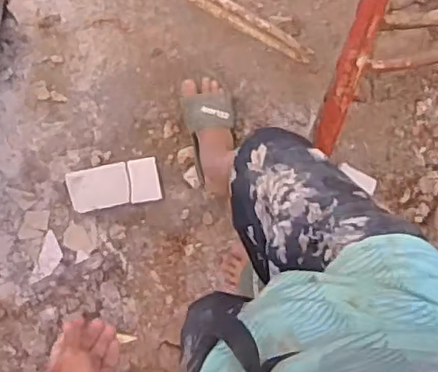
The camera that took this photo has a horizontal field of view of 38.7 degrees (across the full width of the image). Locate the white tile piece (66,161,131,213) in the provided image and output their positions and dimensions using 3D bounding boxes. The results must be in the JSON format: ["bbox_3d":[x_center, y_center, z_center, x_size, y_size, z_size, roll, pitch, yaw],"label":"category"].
[{"bbox_3d":[-0.273,0.005,1.426,0.131,0.010,0.100,-13,108,-9],"label":"white tile piece"}]

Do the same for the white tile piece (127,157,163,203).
[{"bbox_3d":[-0.171,-0.013,1.435,0.067,0.014,0.100,-6,96,2],"label":"white tile piece"}]

